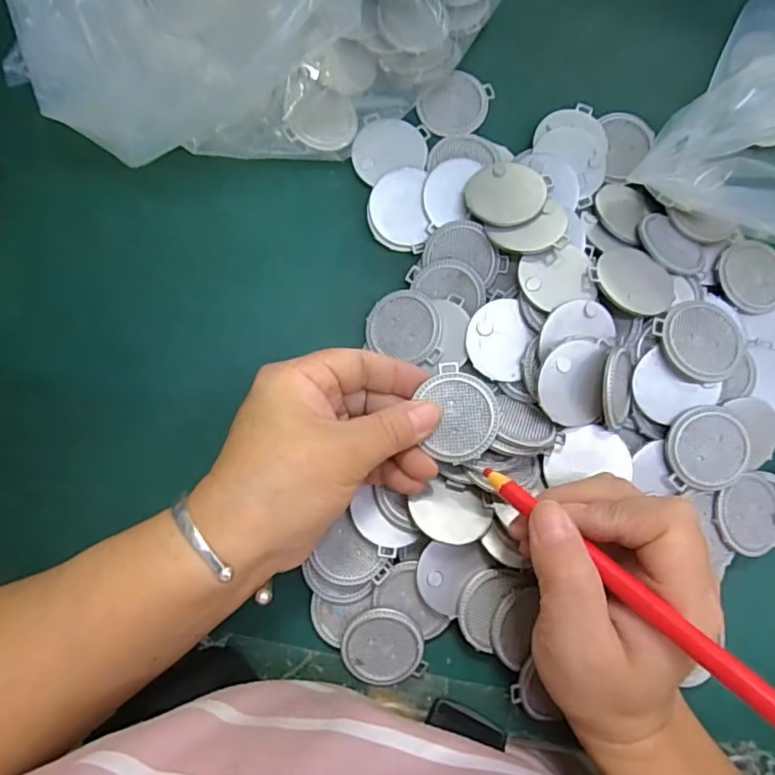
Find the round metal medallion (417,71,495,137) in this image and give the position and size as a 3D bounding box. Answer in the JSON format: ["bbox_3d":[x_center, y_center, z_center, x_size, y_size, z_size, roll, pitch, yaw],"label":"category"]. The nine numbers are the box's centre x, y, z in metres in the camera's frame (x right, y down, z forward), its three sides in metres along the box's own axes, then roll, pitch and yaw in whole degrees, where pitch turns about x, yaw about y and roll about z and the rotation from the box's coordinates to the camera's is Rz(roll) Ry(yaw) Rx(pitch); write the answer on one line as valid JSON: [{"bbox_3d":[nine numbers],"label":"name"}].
[{"bbox_3d":[0.038,-0.161,0.320,0.037,0.004,0.039,0,83,1],"label":"round metal medallion"}]

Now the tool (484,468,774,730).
[{"bbox_3d":[0.093,0.076,0.194,0.009,0.008,0.159,-46,51,-6],"label":"tool"}]

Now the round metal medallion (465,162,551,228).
[{"bbox_3d":[0.062,-0.102,0.290,0.038,0.006,0.040,0,83,1],"label":"round metal medallion"}]

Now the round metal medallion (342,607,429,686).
[{"bbox_3d":[-0.002,0.128,0.278,0.038,0.004,0.039,0,98,0],"label":"round metal medallion"}]

